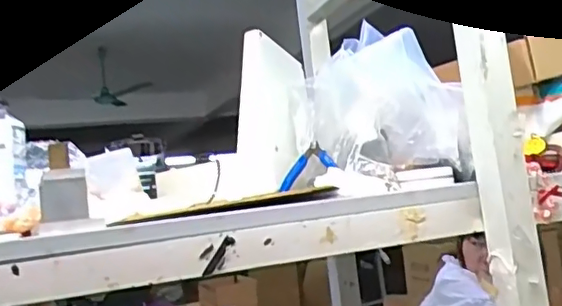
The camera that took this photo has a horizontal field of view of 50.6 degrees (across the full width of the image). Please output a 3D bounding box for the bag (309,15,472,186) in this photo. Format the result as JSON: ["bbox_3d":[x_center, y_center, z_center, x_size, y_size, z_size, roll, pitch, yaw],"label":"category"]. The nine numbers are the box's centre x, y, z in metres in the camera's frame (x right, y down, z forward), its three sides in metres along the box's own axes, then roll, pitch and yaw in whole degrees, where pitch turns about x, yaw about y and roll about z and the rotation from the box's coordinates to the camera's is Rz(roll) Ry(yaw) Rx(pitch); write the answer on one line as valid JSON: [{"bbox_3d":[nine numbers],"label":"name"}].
[{"bbox_3d":[0.136,-0.066,0.805,0.193,0.202,0.146,-7,-5,4],"label":"bag"}]

